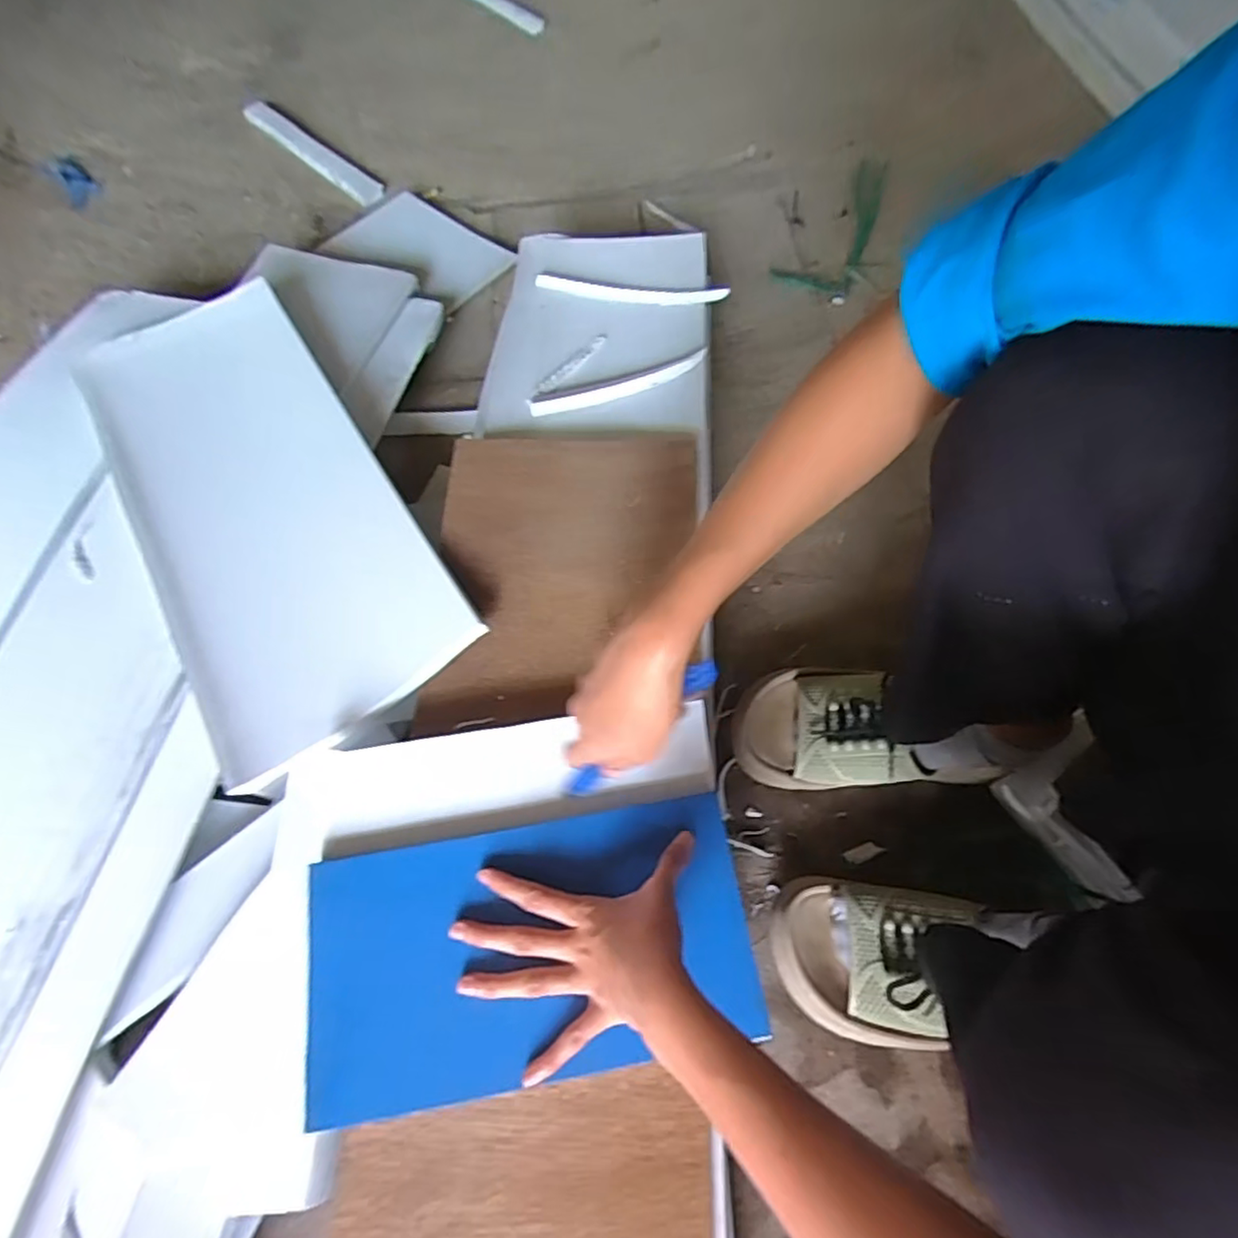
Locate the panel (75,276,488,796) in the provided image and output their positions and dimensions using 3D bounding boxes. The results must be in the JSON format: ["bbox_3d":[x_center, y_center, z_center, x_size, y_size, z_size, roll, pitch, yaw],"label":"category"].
[{"bbox_3d":[-0.335,-0.118,0.579,0.219,0.019,0.503,-32,69,-11],"label":"panel"}]

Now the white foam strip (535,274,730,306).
[{"bbox_3d":[0.012,-0.356,0.690,0.208,0.018,0.021,10,67,6],"label":"white foam strip"}]

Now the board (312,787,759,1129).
[{"bbox_3d":[-0.056,0.210,0.411,0.275,0.009,0.148,-9,64,-5],"label":"board"}]

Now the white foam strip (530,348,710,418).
[{"bbox_3d":[0.000,-0.233,0.634,0.181,0.017,0.025,-17,67,-5],"label":"white foam strip"}]

